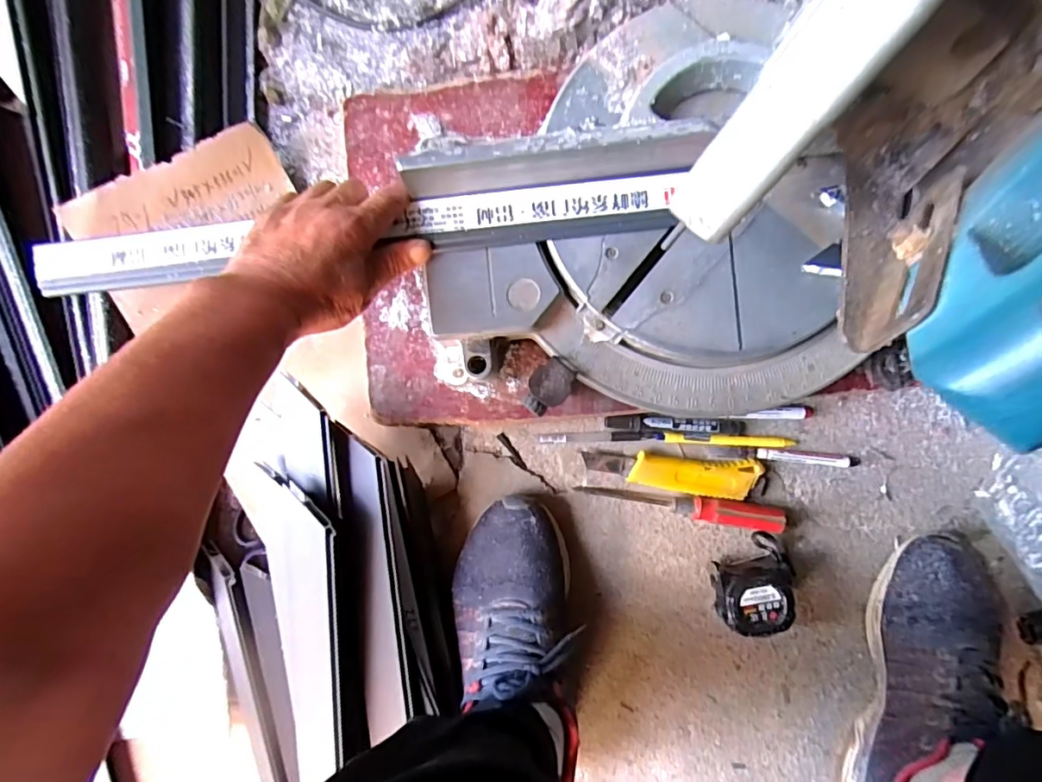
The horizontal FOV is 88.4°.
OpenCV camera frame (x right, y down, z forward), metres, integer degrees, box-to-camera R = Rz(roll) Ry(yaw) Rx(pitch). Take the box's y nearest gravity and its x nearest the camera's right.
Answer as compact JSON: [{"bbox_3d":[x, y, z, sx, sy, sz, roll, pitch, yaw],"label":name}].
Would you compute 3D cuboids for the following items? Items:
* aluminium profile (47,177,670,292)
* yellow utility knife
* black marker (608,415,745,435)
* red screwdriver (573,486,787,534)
[{"bbox_3d":[-0.127,-0.122,0.419,0.497,0.020,0.041,-6,92,0],"label":"aluminium profile"},{"bbox_3d":[0.151,0.081,0.520,0.175,0.014,0.036,4,92,3],"label":"yellow utility knife"},{"bbox_3d":[0.151,0.033,0.520,0.136,0.011,0.016,2,92,3],"label":"black marker"},{"bbox_3d":[0.156,0.112,0.519,0.191,0.019,0.024,7,92,3],"label":"red screwdriver"}]

